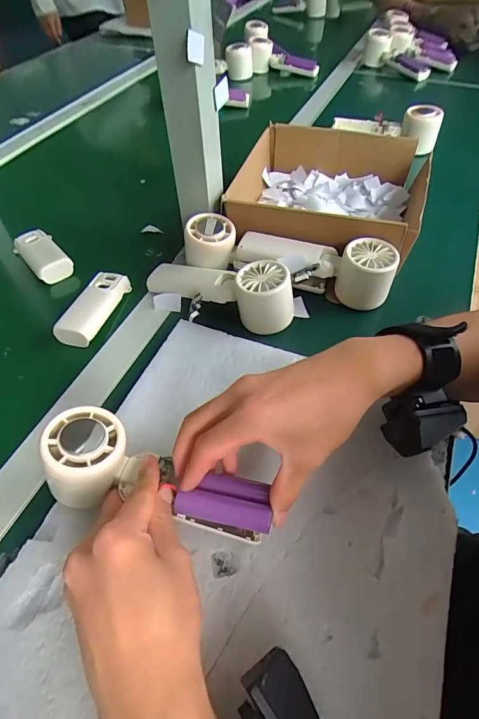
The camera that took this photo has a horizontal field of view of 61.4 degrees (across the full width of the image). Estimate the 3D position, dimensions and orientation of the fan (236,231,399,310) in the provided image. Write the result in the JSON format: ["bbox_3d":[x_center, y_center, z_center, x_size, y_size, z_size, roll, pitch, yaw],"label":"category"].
[{"bbox_3d":[0.076,-0.099,0.430,0.163,0.052,0.059,13,52,12],"label":"fan"}]

